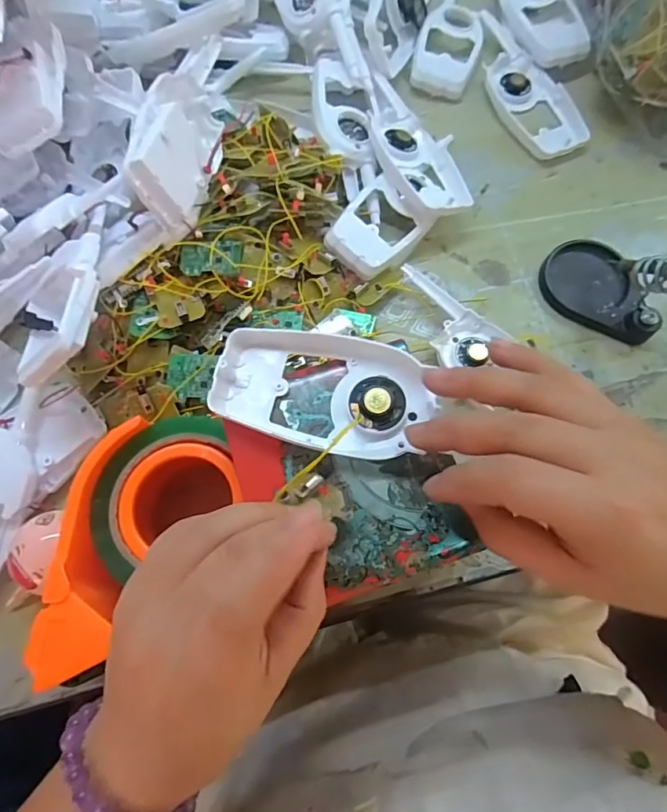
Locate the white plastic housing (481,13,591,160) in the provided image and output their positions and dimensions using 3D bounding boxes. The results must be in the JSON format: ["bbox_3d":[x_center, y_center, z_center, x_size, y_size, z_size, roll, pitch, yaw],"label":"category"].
[{"bbox_3d":[0.169,-0.290,0.436,0.060,0.012,0.165,-18,73,-5],"label":"white plastic housing"}]

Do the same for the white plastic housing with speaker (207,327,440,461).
[{"bbox_3d":[-0.006,-0.008,0.248,0.110,0.016,0.058,15,73,5],"label":"white plastic housing with speaker"}]

